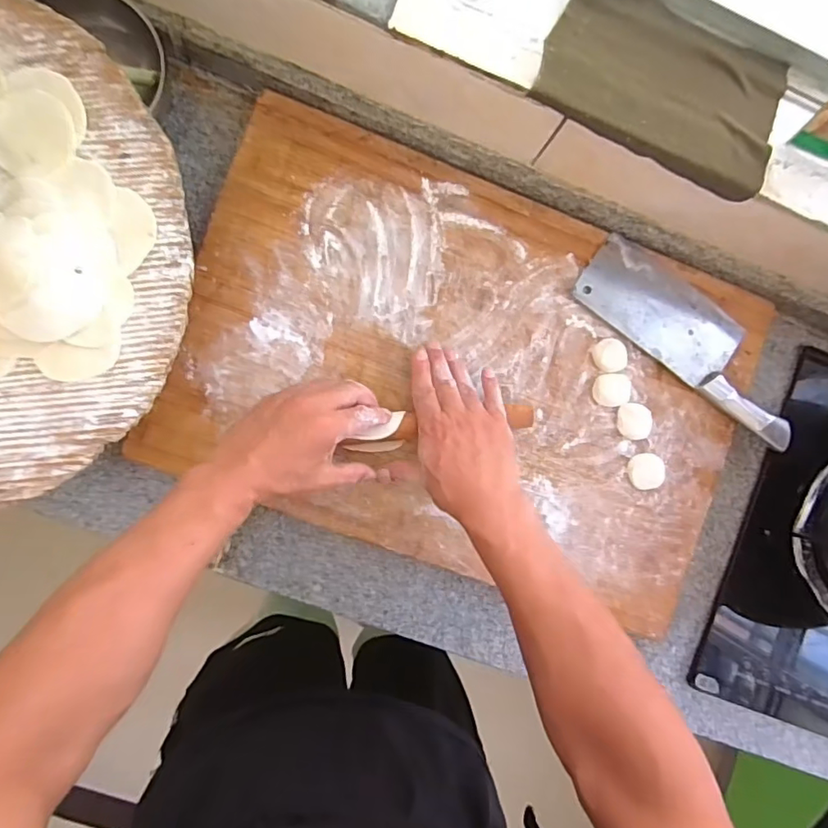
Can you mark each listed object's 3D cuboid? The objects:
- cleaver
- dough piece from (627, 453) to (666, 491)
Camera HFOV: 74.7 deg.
[{"bbox_3d":[0.304,-0.085,0.580,0.273,0.032,0.097,36,85,-4],"label":"cleaver"},{"bbox_3d":[0.246,0.061,0.573,0.038,0.010,0.037,4,88,-6],"label":"dough piece"}]

